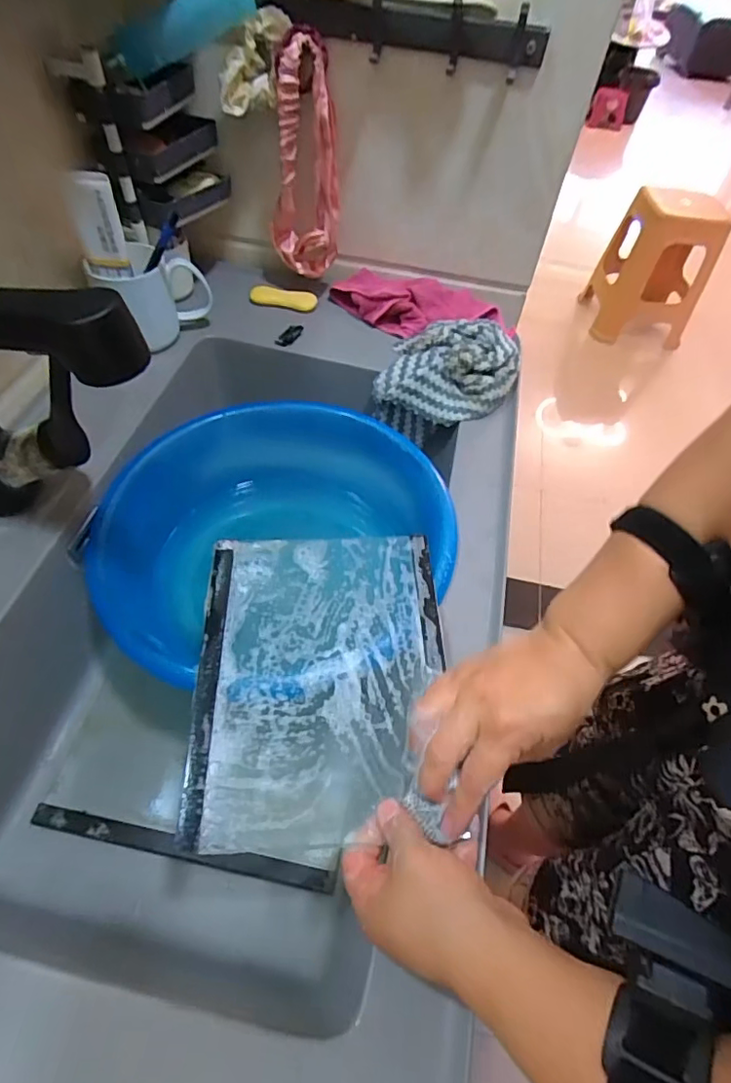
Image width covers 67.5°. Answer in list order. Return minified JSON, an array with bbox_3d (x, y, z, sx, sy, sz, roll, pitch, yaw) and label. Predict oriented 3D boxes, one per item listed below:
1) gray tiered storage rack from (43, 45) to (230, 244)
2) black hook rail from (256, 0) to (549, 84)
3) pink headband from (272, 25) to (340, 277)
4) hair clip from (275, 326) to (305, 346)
[{"bbox_3d":[-0.226,-0.438,0.595,0.093,0.143,0.146,16,54,6],"label":"gray tiered storage rack"},{"bbox_3d":[0.032,-0.505,0.535,0.284,0.050,0.061,19,54,9],"label":"black hook rail"},{"bbox_3d":[-0.070,-0.424,0.639,0.080,0.244,0.044,0,53,-6],"label":"pink headband"},{"bbox_3d":[-0.093,-0.256,0.680,0.020,0.008,0.040,28,56,15],"label":"hair clip"}]

